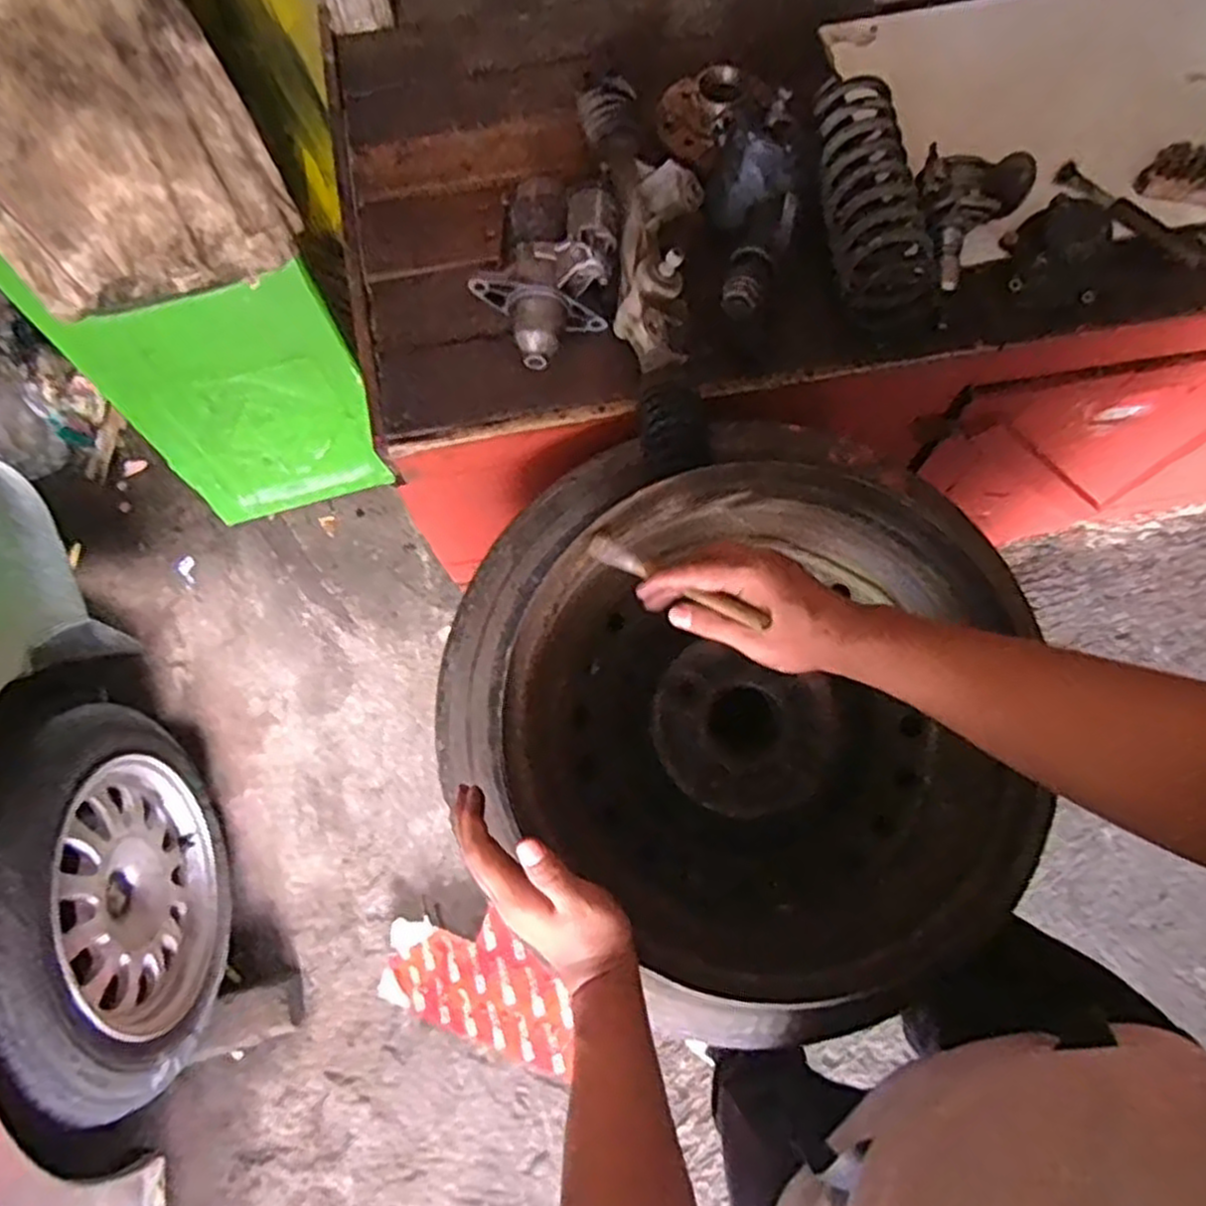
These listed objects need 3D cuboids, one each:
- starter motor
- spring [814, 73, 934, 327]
[{"bbox_3d":[-0.054,-0.333,0.791,0.127,0.098,0.187,17,73,6],"label":"starter motor"},{"bbox_3d":[0.274,-0.428,0.802,0.093,0.086,0.263,-5,72,-1],"label":"spring"}]

